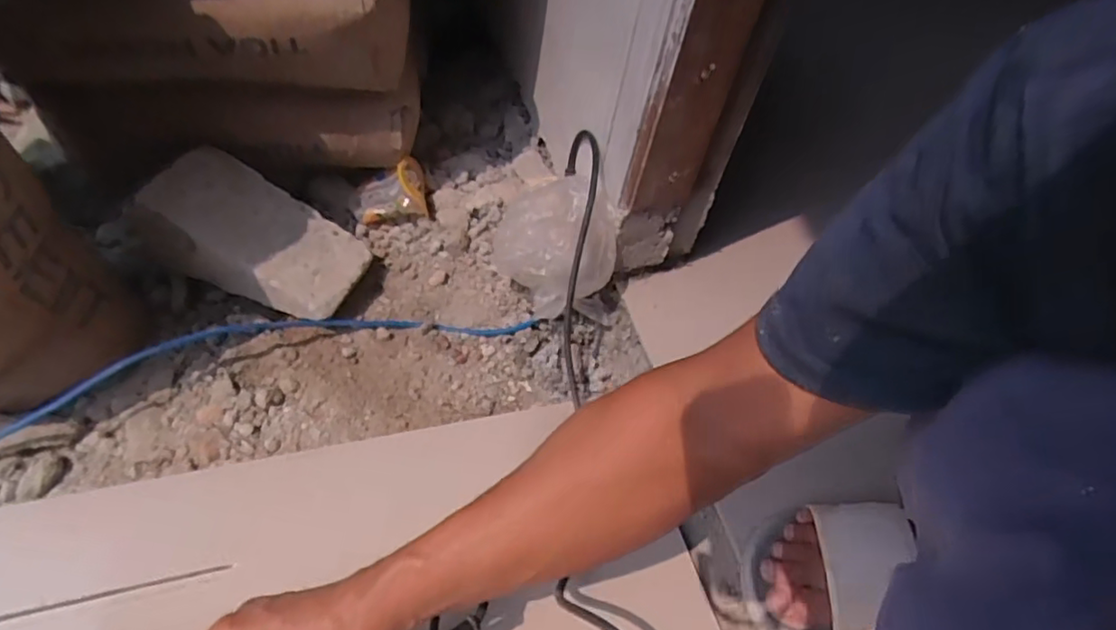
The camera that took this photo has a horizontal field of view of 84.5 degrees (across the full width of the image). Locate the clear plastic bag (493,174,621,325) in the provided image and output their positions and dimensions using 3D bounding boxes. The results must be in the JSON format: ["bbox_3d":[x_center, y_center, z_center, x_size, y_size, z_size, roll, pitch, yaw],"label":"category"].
[{"bbox_3d":[-0.001,-0.066,0.628,0.125,0.121,0.094,3,53,-7],"label":"clear plastic bag"}]

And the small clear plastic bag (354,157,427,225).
[{"bbox_3d":[-0.196,-0.146,0.715,0.084,0.052,0.070,-9,56,-16],"label":"small clear plastic bag"}]

